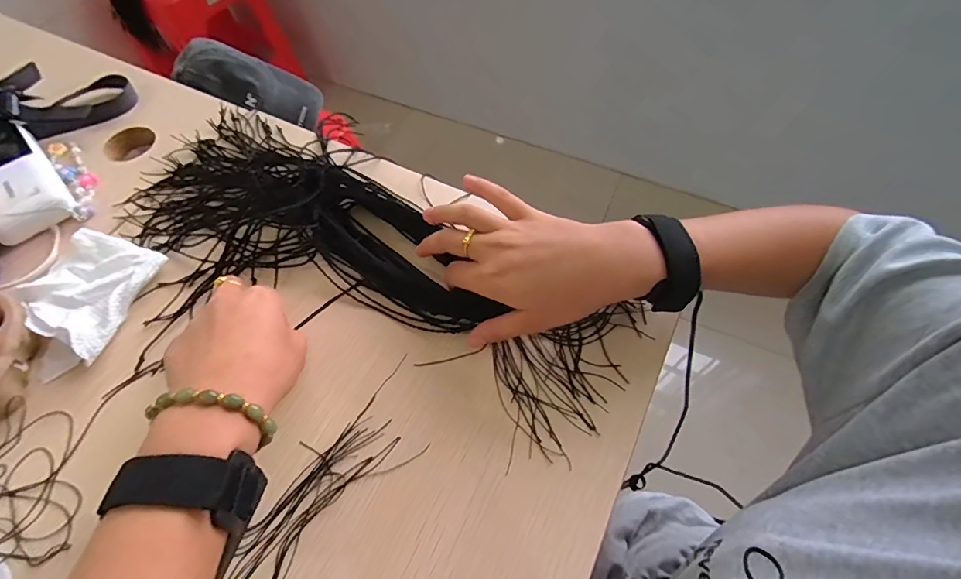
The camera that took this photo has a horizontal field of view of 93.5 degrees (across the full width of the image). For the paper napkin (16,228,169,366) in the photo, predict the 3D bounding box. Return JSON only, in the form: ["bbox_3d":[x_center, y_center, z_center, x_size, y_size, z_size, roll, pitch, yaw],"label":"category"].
[{"bbox_3d":[-0.333,-0.001,0.384,0.097,0.017,0.097,17,62,10],"label":"paper napkin"}]

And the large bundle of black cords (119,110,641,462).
[{"bbox_3d":[-0.116,-0.034,0.390,0.483,0.056,0.182,28,65,14],"label":"large bundle of black cords"}]

